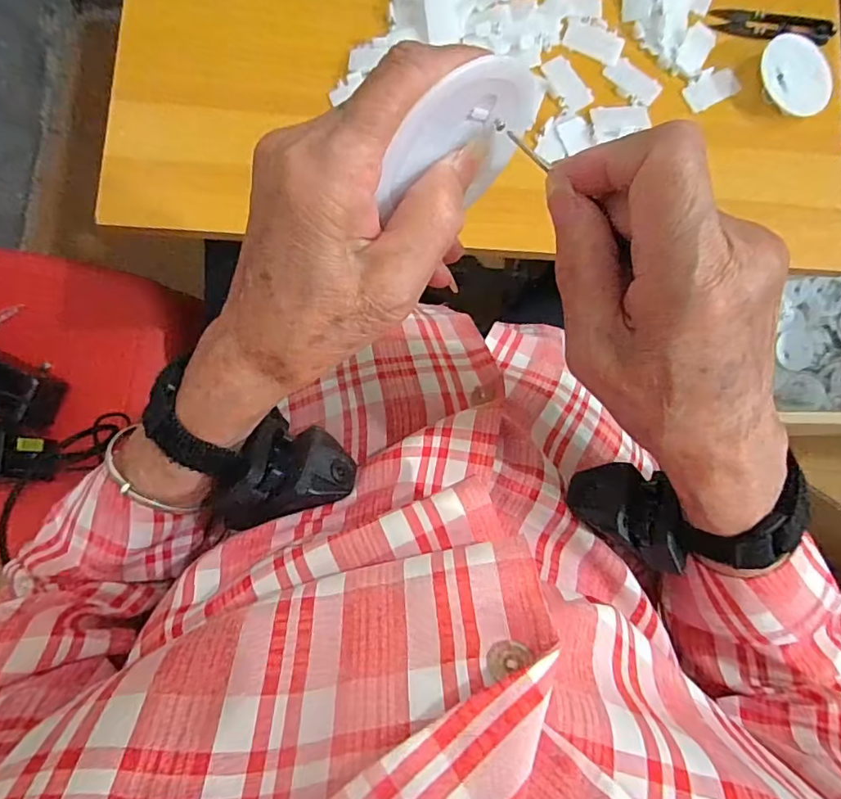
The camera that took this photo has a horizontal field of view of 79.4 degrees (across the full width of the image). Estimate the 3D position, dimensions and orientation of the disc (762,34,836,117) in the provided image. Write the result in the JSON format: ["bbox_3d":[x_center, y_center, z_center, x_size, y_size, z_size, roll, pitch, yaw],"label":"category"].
[{"bbox_3d":[0.302,-0.260,0.407,0.060,0.005,0.066,0,88,-9],"label":"disc"}]

